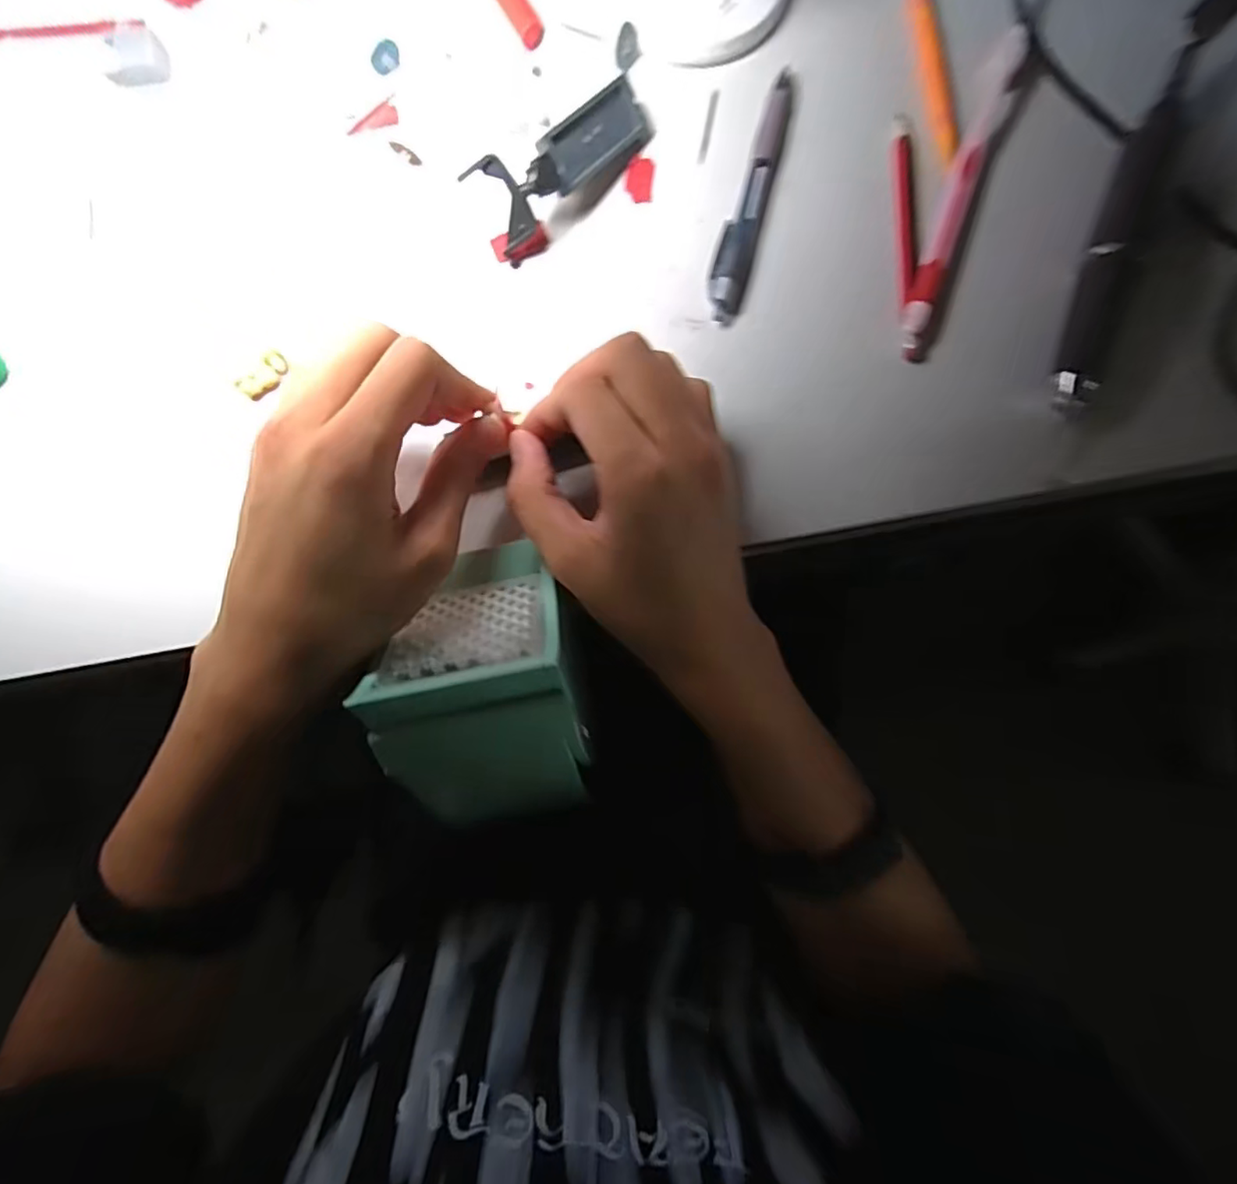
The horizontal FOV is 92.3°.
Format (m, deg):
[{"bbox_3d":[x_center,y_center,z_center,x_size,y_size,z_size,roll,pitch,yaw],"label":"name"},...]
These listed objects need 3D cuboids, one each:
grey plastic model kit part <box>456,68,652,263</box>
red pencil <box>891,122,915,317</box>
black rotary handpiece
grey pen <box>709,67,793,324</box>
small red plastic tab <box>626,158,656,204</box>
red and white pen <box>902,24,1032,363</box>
[{"bbox_3d":[-0.023,-0.211,0.290,0.102,0.033,0.032,-39,85,-4],"label":"grey plastic model kit part"},{"bbox_3d":[0.144,-0.190,0.298,0.009,0.005,0.102,1,84,0],"label":"red pencil"},{"bbox_3d":[0.244,-0.178,0.293,0.019,0.018,0.199,22,84,2],"label":"black rotary handpiece"},{"bbox_3d":[0.067,-0.200,0.299,0.018,0.010,0.139,14,84,2],"label":"grey pen"},{"bbox_3d":[0.011,-0.213,0.305,0.014,0.004,0.025,6,84,1],"label":"small red plastic tab"},{"bbox_3d":[0.172,-0.202,0.297,0.016,0.011,0.186,21,84,2],"label":"red and white pen"}]

